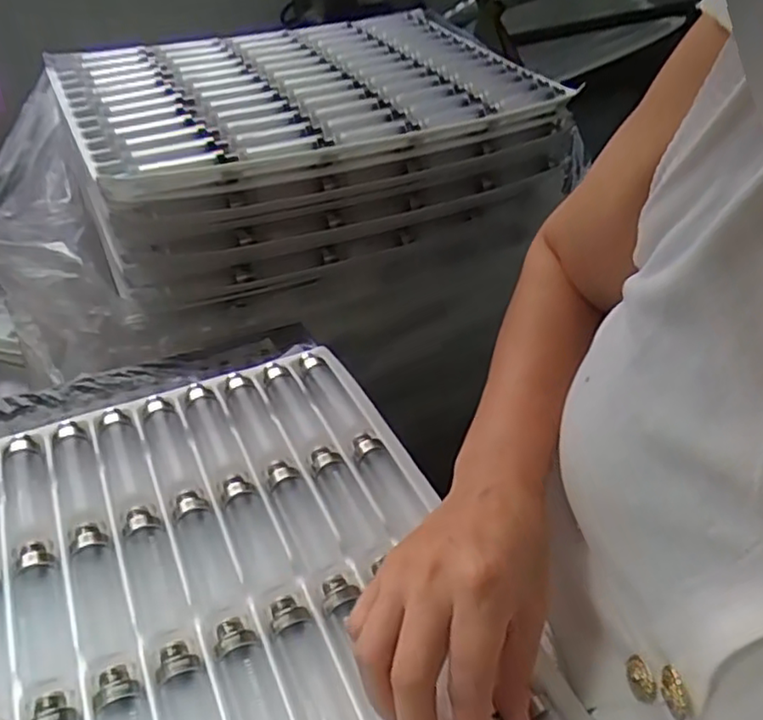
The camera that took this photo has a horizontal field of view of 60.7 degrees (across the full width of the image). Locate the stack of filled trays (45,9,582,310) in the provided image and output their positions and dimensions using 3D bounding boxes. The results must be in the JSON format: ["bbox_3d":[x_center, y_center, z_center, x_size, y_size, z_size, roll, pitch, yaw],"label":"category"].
[{"bbox_3d":[-0.083,-0.237,0.685,0.424,0.132,0.313,-16,46,-22],"label":"stack of filled trays"}]

